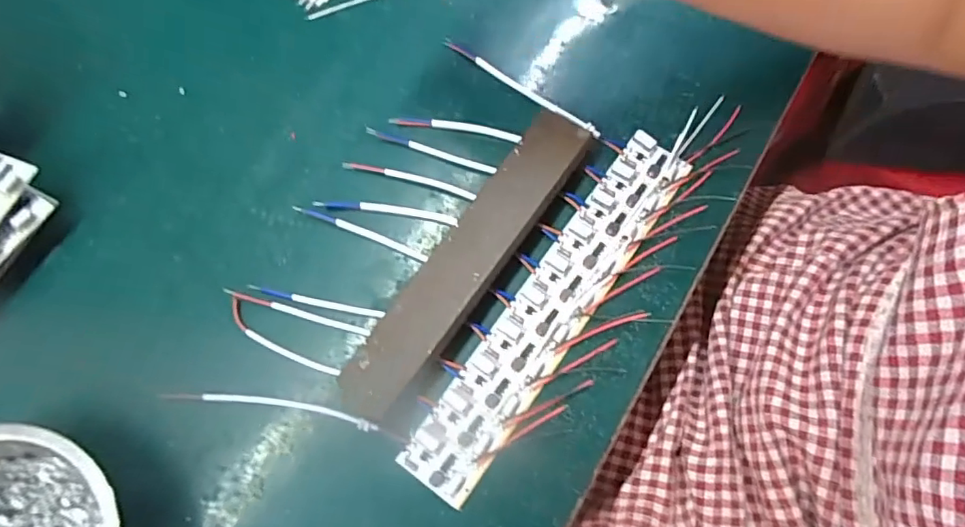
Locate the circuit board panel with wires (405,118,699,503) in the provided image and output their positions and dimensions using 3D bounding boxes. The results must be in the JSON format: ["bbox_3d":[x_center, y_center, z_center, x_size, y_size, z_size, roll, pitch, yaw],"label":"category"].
[{"bbox_3d":[0.041,0.022,0.312,0.041,0.011,0.238,35,76,10],"label":"circuit board panel with wires"}]

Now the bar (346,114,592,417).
[{"bbox_3d":[-0.006,-0.005,0.310,0.035,0.024,0.204,34,76,10],"label":"bar"}]

